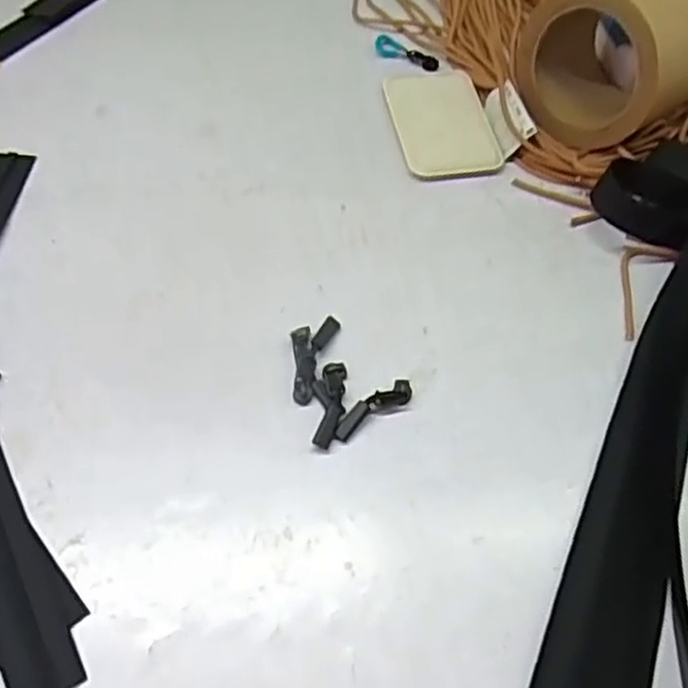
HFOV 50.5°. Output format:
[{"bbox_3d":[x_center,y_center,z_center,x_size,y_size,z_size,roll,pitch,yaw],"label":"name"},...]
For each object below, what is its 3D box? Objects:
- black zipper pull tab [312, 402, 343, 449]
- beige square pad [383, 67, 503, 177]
[{"bbox_3d":[-0.009,0.044,0.392,0.008,0.006,0.025,21,59,9],"label":"black zipper pull tab"},{"bbox_3d":[0.069,-0.160,0.522,0.066,0.008,0.102,-7,59,-9],"label":"beige square pad"}]

